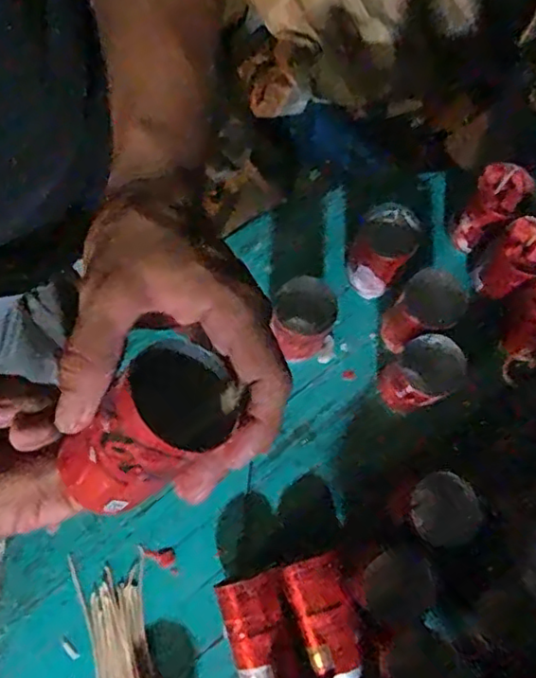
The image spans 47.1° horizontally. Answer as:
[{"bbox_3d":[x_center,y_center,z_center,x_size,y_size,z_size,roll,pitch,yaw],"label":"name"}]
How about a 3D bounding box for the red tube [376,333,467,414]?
[{"bbox_3d":[0.131,0.031,0.530,0.051,0.077,0.054,0,75,-1],"label":"red tube"}]

